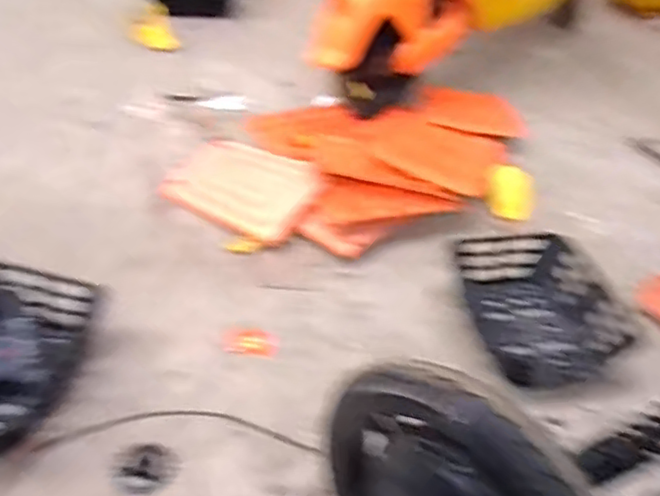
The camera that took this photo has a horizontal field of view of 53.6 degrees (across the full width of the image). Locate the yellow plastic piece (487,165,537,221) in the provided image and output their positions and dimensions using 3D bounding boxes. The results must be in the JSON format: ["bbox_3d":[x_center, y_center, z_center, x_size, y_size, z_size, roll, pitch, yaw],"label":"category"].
[{"bbox_3d":[0.449,-0.138,1.615,0.114,0.023,0.186,14,40,9],"label":"yellow plastic piece"}]

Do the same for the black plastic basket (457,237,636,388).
[{"bbox_3d":[0.390,0.116,1.252,0.267,0.106,0.315,-3,41,-12],"label":"black plastic basket"}]

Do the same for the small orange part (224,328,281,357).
[{"bbox_3d":[-0.143,0.172,1.205,0.103,0.007,0.061,7,40,0],"label":"small orange part"}]

